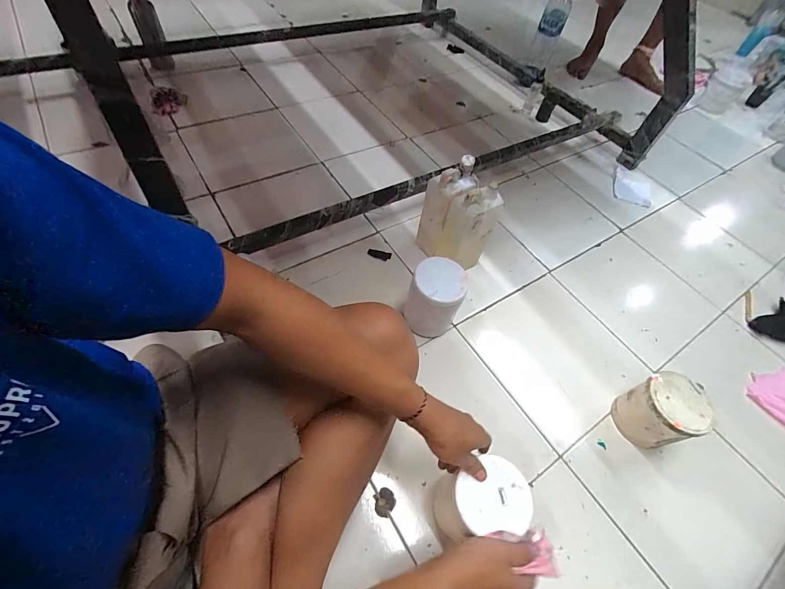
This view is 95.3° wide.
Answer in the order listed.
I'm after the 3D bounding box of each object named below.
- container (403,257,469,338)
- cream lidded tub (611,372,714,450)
[{"bbox_3d":[0.078,0.019,0.685,0.094,0.152,0.102,3,55,-5],"label":"container"},{"bbox_3d":[0.464,0.209,0.631,0.105,0.121,0.097,3,55,-5],"label":"cream lidded tub"}]

